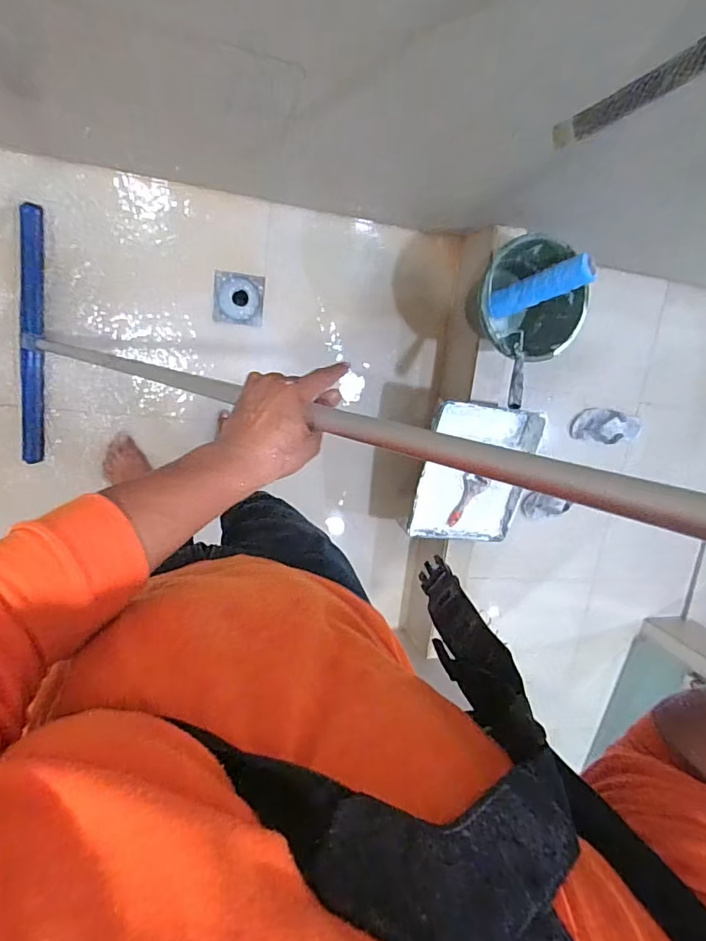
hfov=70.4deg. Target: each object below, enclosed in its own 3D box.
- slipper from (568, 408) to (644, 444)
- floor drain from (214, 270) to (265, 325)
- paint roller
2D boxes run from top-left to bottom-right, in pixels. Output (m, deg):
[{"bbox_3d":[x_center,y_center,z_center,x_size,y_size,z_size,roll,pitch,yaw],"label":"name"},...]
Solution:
[{"bbox_3d":[0.794,-0.141,1.573,0.256,0.037,0.109,3,87,-5],"label":"slipper"},{"bbox_3d":[-0.279,-0.420,1.226,0.120,0.023,0.117,0,106,-18],"label":"floor drain"},{"bbox_3d":[0.402,-0.294,1.043,0.227,0.056,0.303,-19,60,34],"label":"paint roller"}]

